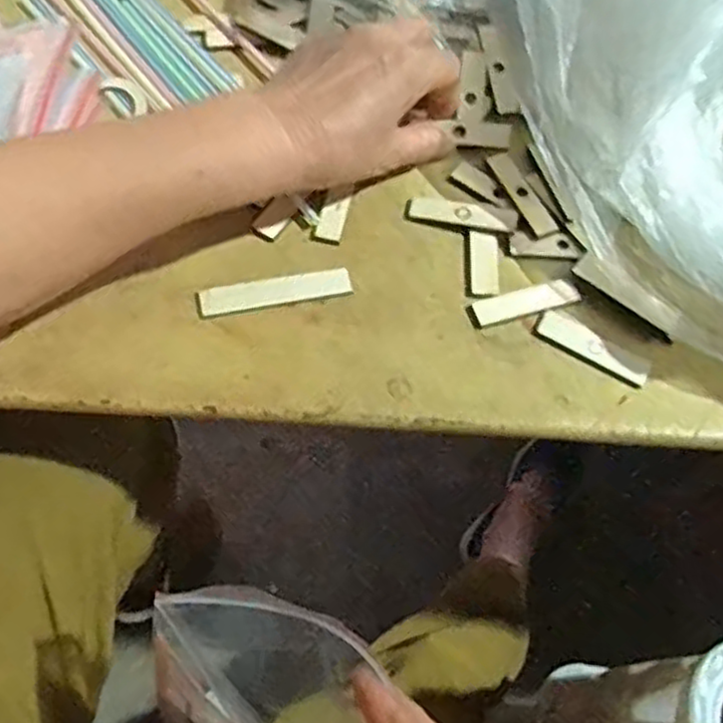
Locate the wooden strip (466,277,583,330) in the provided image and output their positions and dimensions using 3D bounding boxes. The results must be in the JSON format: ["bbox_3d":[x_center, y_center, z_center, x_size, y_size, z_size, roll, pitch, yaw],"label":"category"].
[{"bbox_3d":[0.088,-0.033,0.401,0.061,0.005,0.016,-15,67,-10],"label":"wooden strip"}]

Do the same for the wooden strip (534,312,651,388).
[{"bbox_3d":[0.122,-0.007,0.391,0.062,0.006,0.016,30,67,10],"label":"wooden strip"}]

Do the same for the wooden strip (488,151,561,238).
[{"bbox_3d":[0.093,-0.096,0.426,0.016,0.005,0.059,-22,68,-13],"label":"wooden strip"}]

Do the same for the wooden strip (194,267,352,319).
[{"bbox_3d":[-0.046,-0.037,0.393,0.080,0.004,0.018,-10,66,-8],"label":"wooden strip"}]

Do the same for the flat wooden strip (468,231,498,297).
[{"bbox_3d":[0.067,-0.054,0.408,0.016,0.004,0.039,4,65,-2],"label":"flat wooden strip"}]

